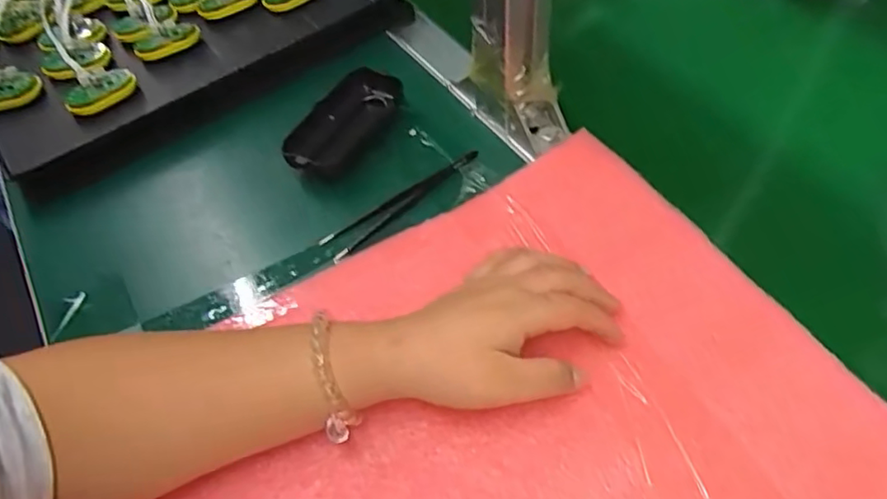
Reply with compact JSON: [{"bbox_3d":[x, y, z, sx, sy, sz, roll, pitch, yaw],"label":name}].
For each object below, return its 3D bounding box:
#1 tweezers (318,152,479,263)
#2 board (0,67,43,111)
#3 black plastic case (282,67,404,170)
[{"bbox_3d":[-0.026,-0.032,0.441,0.131,0.007,0.024,-32,56,-17],"label":"tweezers"},{"bbox_3d":[-0.361,-0.130,0.501,0.055,0.022,0.027,-15,56,-5],"label":"board"},{"bbox_3d":[-0.079,-0.102,0.478,0.046,0.027,0.116,30,61,25],"label":"black plastic case"}]

